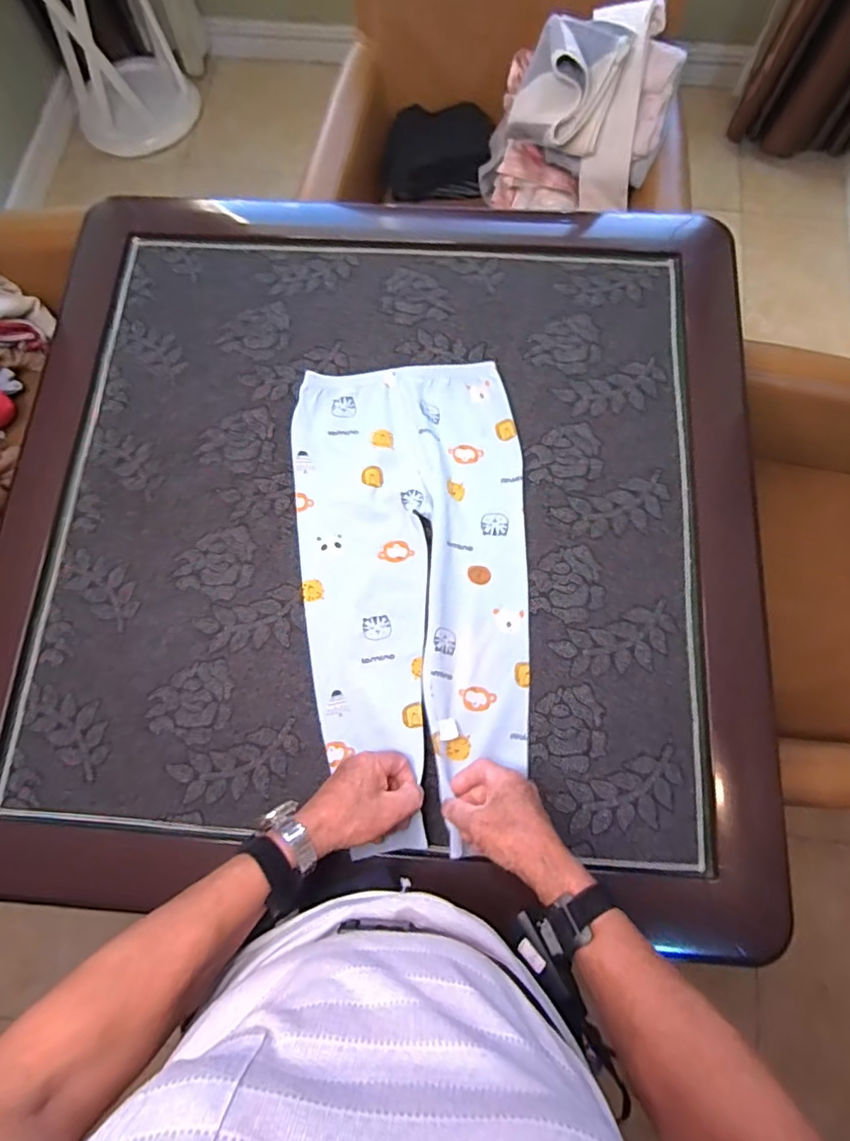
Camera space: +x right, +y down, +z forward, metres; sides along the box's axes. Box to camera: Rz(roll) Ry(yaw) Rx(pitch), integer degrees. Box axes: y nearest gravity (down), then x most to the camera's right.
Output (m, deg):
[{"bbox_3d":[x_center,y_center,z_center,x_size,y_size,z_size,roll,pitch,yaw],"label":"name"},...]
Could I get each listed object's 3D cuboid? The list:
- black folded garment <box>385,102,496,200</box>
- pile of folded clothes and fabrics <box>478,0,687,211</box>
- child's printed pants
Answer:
[{"bbox_3d":[0.028,-0.868,1.181,0.217,0.101,0.162,1,75,2],"label":"black folded garment"},{"bbox_3d":[0.272,-0.823,1.020,0.314,0.258,0.243,15,76,6],"label":"pile of folded clothes and fabrics"},{"bbox_3d":[-0.005,0.007,0.668,0.260,0.027,0.560,-5,75,-1],"label":"child's printed pants"}]

